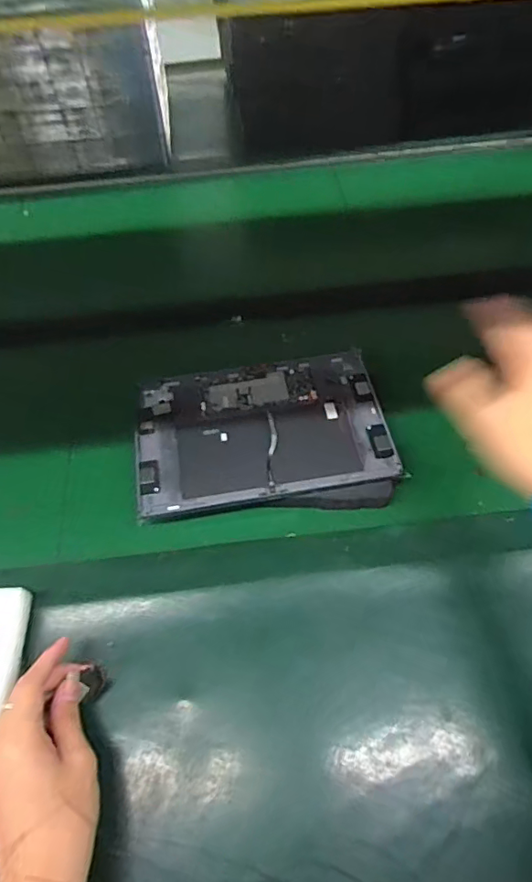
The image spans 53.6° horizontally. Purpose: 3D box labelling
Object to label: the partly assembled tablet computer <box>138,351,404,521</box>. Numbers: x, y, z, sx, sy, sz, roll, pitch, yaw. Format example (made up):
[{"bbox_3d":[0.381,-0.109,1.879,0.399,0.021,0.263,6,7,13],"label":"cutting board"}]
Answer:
[{"bbox_3d":[-0.003,-0.006,0.534,0.243,0.020,0.170,-9,58,-3],"label":"partly assembled tablet computer"}]

